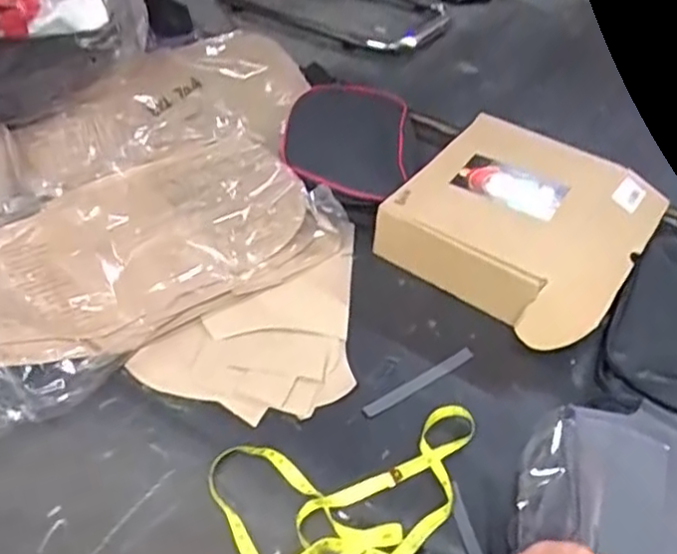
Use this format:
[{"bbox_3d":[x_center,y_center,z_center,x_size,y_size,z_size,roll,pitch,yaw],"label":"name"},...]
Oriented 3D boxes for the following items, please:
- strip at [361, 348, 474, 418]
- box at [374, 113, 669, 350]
[{"bbox_3d":[0.082,0.105,0.694,0.147,0.004,0.013,-23,53,-32],"label":"strip"},{"bbox_3d":[0.226,-0.069,0.843,0.267,0.072,0.295,28,46,23],"label":"box"}]

